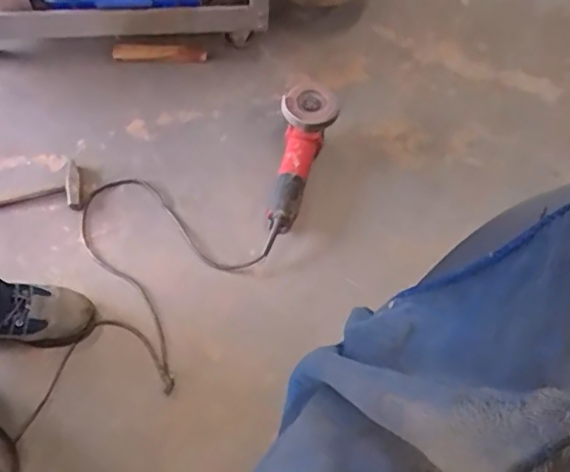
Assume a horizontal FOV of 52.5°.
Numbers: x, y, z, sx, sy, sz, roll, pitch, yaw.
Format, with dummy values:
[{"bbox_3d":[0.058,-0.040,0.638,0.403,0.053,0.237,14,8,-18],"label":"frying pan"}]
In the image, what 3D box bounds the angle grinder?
[{"bbox_3d":[0.016,-0.136,1.077,0.104,0.081,0.345,15,64,6],"label":"angle grinder"}]

